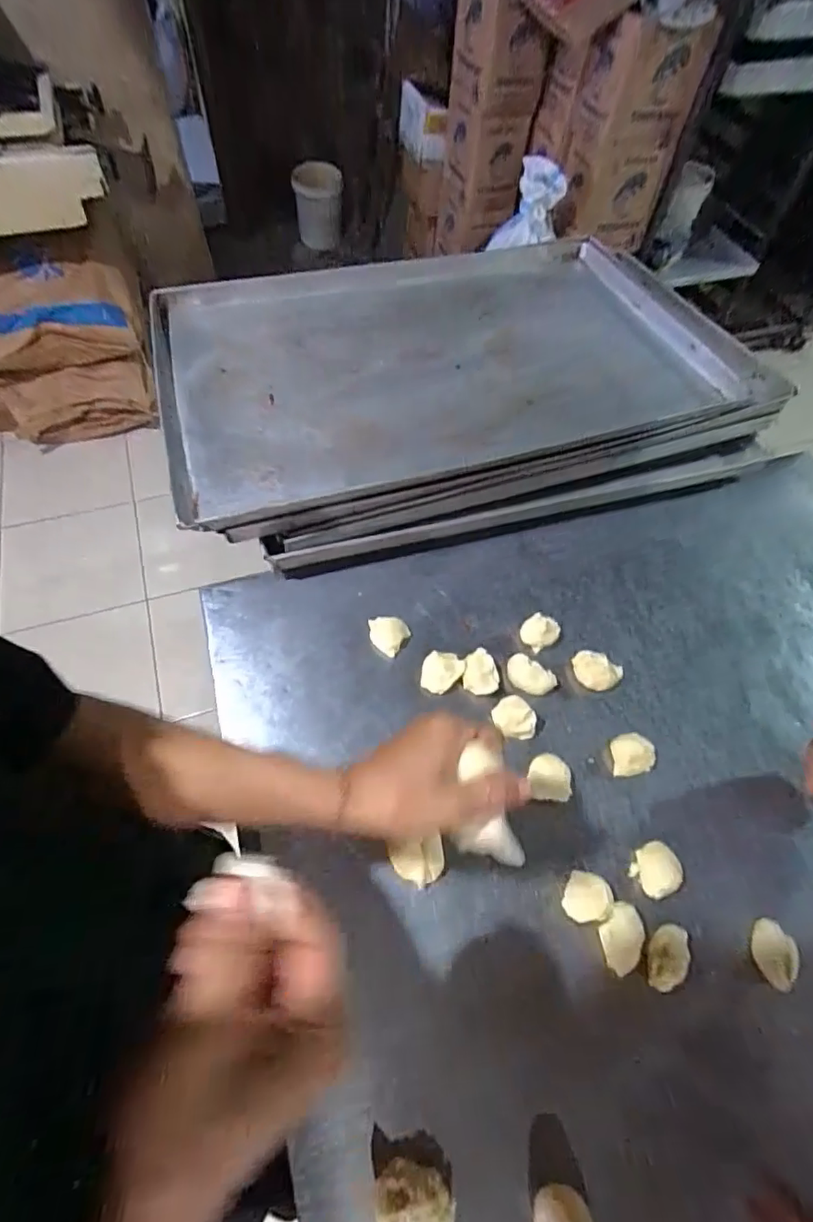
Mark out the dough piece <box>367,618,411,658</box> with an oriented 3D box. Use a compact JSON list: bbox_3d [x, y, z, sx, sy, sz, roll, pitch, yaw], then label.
[{"bbox_3d":[-0.022,0.025,0.615,0.043,0.024,0.035,34,64,16],"label":"dough piece"}]

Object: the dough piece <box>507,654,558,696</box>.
[{"bbox_3d":[0.136,0.072,0.602,0.055,0.018,0.030,33,63,15],"label":"dough piece"}]

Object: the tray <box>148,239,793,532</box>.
[{"bbox_3d":[0.074,-0.357,0.766,0.804,0.049,0.471,-15,62,-12],"label":"tray"}]

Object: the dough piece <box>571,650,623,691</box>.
[{"bbox_3d":[0.215,0.066,0.614,0.055,0.020,0.042,0,60,-3],"label":"dough piece"}]

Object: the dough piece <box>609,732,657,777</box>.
[{"bbox_3d":[0.234,0.148,0.566,0.039,0.026,0.039,-3,60,-5],"label":"dough piece"}]

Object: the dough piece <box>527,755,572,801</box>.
[{"bbox_3d":[0.145,0.168,0.555,0.041,0.016,0.043,6,60,0],"label":"dough piece"}]

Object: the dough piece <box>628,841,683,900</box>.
[{"bbox_3d":[0.235,0.243,0.514,0.042,0.018,0.041,-30,66,-19],"label":"dough piece"}]

